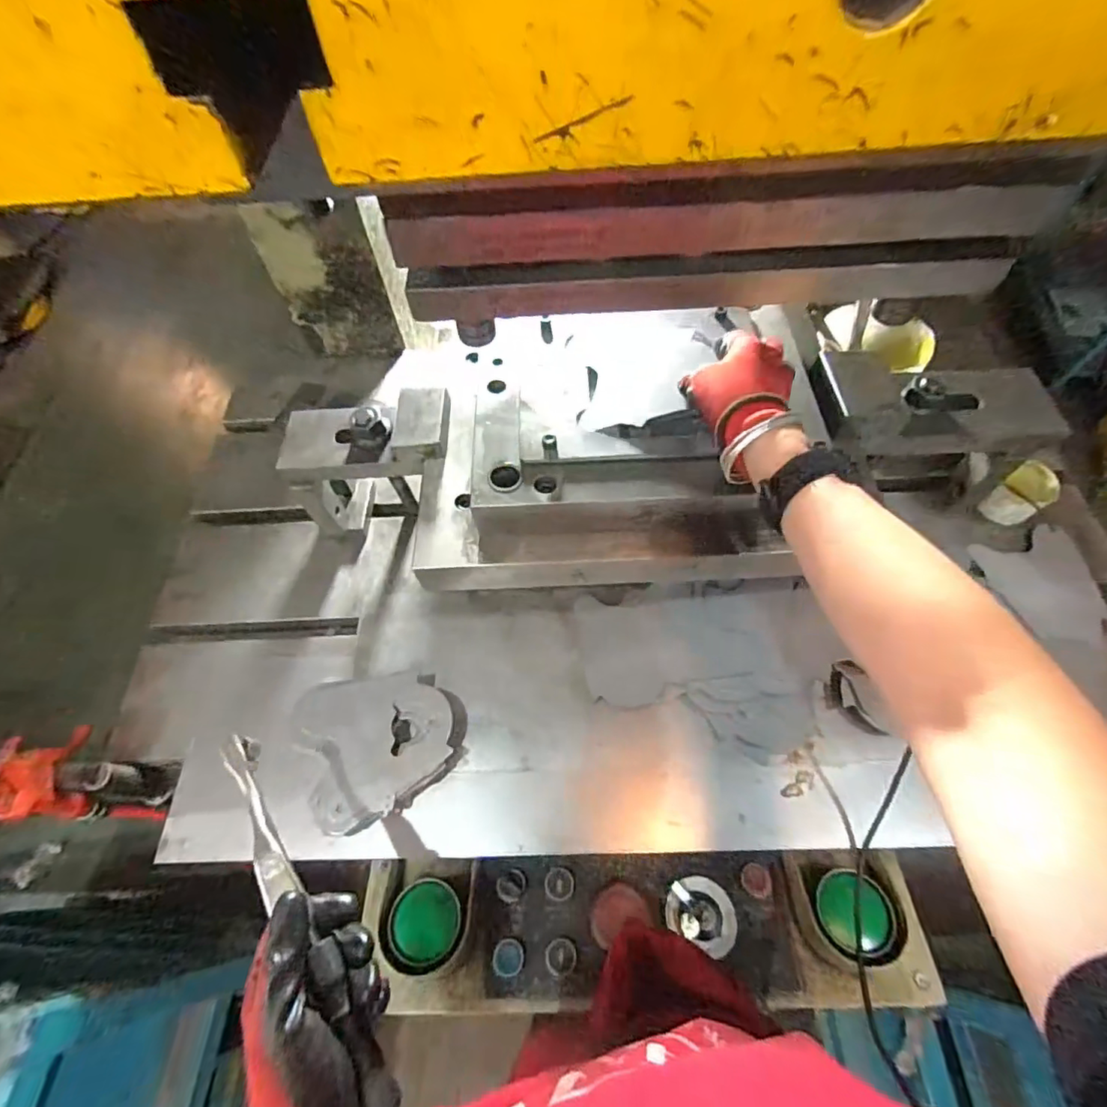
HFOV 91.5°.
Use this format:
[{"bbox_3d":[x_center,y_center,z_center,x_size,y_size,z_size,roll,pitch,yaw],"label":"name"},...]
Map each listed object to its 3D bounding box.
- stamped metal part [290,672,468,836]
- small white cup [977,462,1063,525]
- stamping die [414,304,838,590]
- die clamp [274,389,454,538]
[{"bbox_3d":[-0.176,0.183,0.552,0.155,0.039,0.153,-1,60,2],"label":"stamped metal part"},{"bbox_3d":[0.570,-0.070,0.657,0.071,0.046,0.050,-35,64,-16],"label":"small white cup"},{"bbox_3d":[0.062,-0.113,0.550,0.377,0.109,0.298,-1,60,2],"label":"stamping die"},{"bbox_3d":[-0.199,-0.099,0.625,0.174,0.164,0.089,-1,60,2],"label":"die clamp"}]

